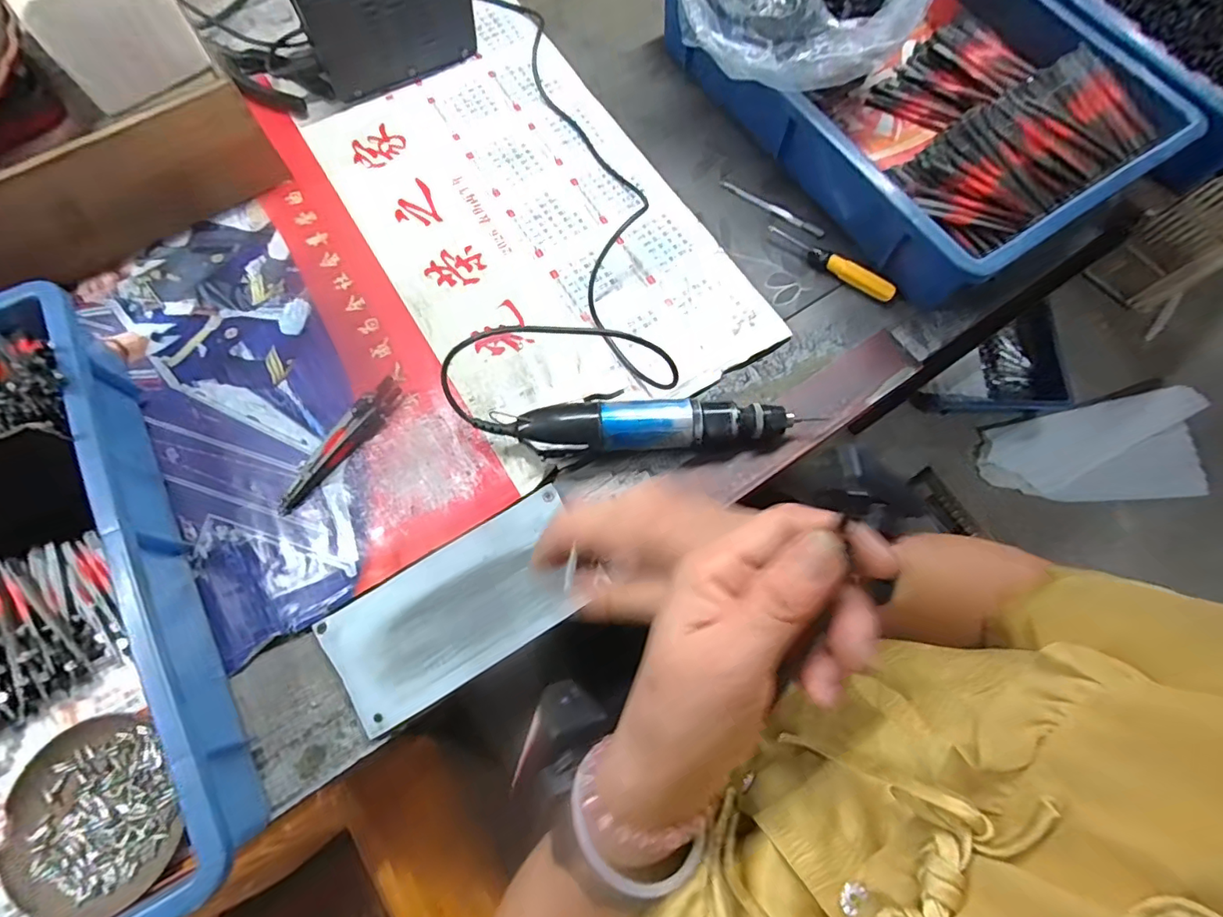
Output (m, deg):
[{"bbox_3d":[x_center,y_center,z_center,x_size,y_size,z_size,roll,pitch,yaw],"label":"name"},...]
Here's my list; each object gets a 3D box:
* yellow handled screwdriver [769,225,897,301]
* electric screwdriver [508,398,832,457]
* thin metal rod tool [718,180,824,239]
[{"bbox_3d":[0.198,-0.178,0.486,0.123,0.016,0.017,34,75,9],"label":"yellow handled screwdriver"},{"bbox_3d":[0.046,-0.024,0.423,0.243,0.042,0.042,-3,72,-2],"label":"electric screwdriver"},{"bbox_3d":[0.153,-0.242,0.513,0.112,0.005,0.013,35,75,10],"label":"thin metal rod tool"}]

